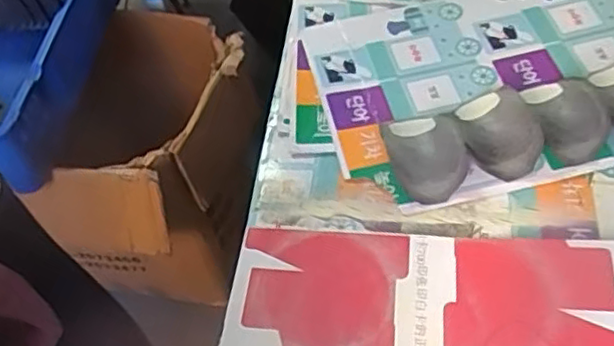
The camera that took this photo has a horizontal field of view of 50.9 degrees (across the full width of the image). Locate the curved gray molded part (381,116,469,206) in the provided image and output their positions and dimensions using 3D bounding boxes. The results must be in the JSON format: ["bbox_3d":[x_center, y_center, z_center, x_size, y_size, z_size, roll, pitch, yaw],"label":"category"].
[{"bbox_3d":[0.162,-0.026,0.869,0.095,0.031,0.142,-8,53,-1],"label":"curved gray molded part"}]

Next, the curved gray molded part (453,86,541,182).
[{"bbox_3d":[0.263,-0.058,0.885,0.097,0.044,0.143,-10,53,-3],"label":"curved gray molded part"}]

